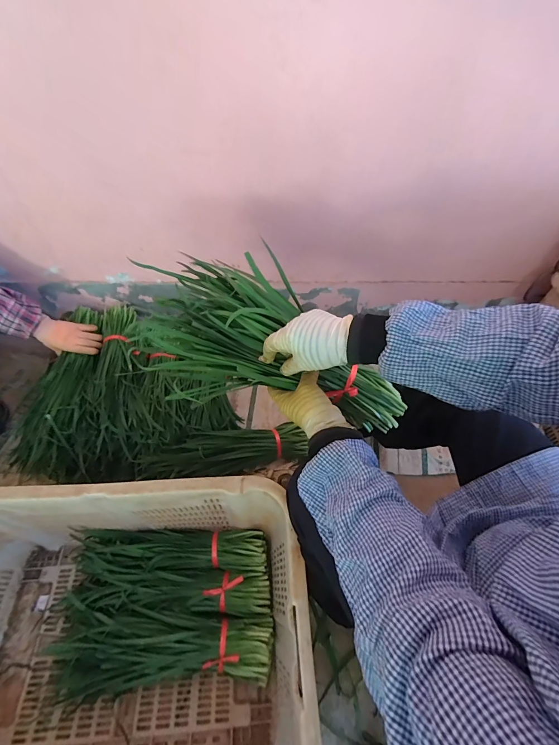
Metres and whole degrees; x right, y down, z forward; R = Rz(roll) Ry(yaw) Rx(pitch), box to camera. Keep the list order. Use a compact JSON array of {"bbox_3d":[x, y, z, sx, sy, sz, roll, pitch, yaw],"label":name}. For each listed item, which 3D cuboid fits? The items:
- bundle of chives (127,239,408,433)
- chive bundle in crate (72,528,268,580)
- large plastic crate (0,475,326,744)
[{"bbox_3d":[0.010,-0.026,0.491,0.409,0.100,0.204,24,56,-9],"label":"bundle of chives"},{"bbox_3d":[-0.234,0.386,0.666,0.404,0.055,0.084,1,55,-2],"label":"chive bundle in crate"},{"bbox_3d":[-0.279,0.458,0.517,0.629,0.356,0.450,-1,55,-3],"label":"large plastic crate"}]

